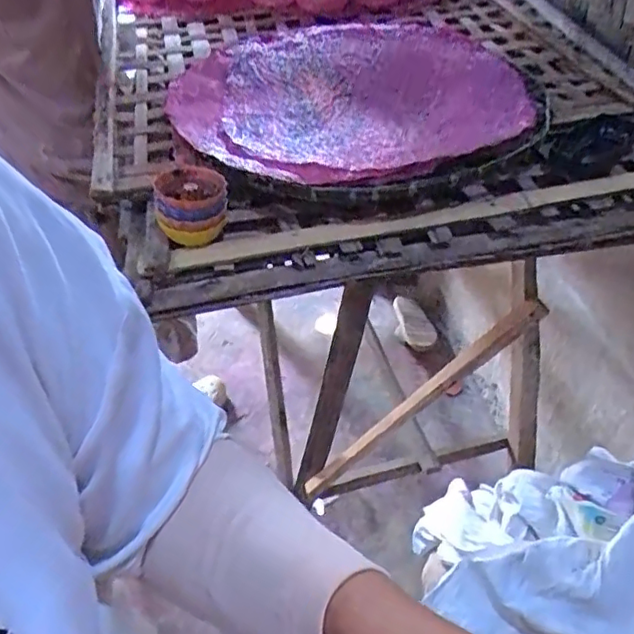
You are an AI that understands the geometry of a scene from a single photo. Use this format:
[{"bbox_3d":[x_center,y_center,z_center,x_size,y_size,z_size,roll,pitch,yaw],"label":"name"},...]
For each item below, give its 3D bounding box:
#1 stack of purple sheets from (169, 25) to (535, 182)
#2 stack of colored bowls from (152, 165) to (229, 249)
[{"bbox_3d":[0.032,-0.264,0.693,0.409,0.033,0.381,-24,50,-22],"label":"stack of purple sheets"},{"bbox_3d":[-0.111,-0.099,0.539,0.060,0.047,0.070,-5,46,-5],"label":"stack of colored bowls"}]

